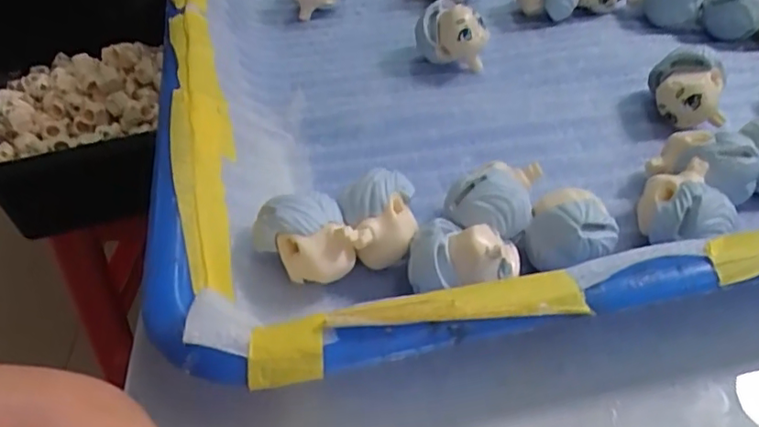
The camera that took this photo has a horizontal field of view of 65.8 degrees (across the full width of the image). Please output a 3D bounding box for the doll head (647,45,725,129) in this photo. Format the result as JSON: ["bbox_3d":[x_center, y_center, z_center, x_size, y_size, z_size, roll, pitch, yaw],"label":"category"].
[{"bbox_3d":[0.109,-0.043,0.205,0.023,0.025,0.020,5,47,5],"label":"doll head"}]

